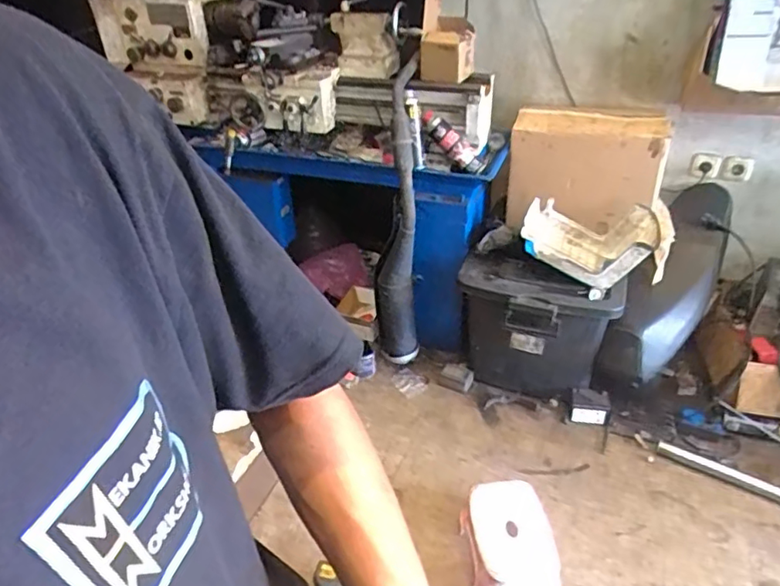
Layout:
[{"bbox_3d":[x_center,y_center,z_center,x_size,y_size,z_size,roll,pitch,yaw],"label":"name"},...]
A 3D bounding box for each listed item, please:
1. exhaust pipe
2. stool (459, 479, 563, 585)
[{"bbox_3d":[0.031,-0.232,1.883,0.151,1.030,0.208,4,13,5],"label":"exhaust pipe"},{"bbox_3d":[0.292,0.634,1.408,0.201,0.147,0.303,-5,35,-3],"label":"stool"}]

